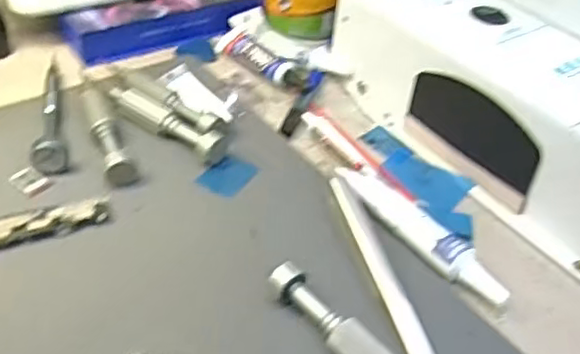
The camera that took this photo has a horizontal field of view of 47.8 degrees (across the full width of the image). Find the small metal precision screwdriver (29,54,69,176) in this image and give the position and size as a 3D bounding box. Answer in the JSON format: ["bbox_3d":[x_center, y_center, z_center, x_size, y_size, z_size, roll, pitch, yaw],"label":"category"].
[{"bbox_3d":[-0.139,-0.043,0.375,0.017,0.016,0.112,-8,42,-16],"label":"small metal precision screwdriver"}]

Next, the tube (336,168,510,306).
[{"bbox_3d":[0.063,0.027,0.322,0.019,0.014,0.100,-29,51,-34],"label":"tube"}]

